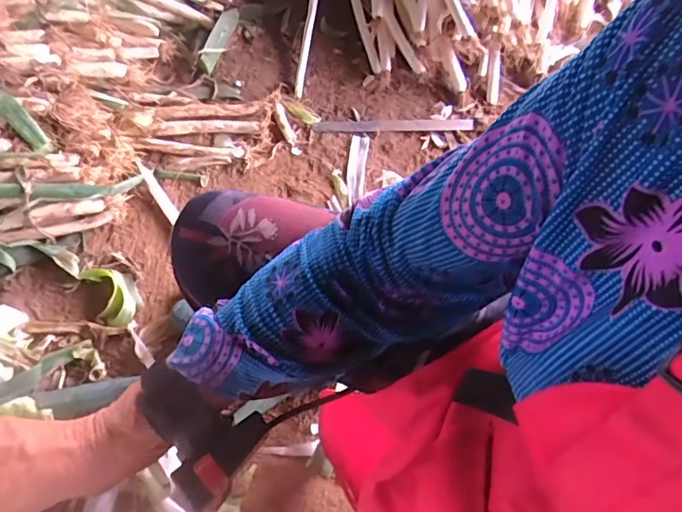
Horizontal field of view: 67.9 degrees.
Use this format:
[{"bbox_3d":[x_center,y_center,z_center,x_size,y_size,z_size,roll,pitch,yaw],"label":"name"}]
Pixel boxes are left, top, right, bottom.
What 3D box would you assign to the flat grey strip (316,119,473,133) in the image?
[{"bbox_3d":[0.111,-0.276,1.070,0.332,0.006,0.031,0,69,1],"label":"flat grey strip"}]

